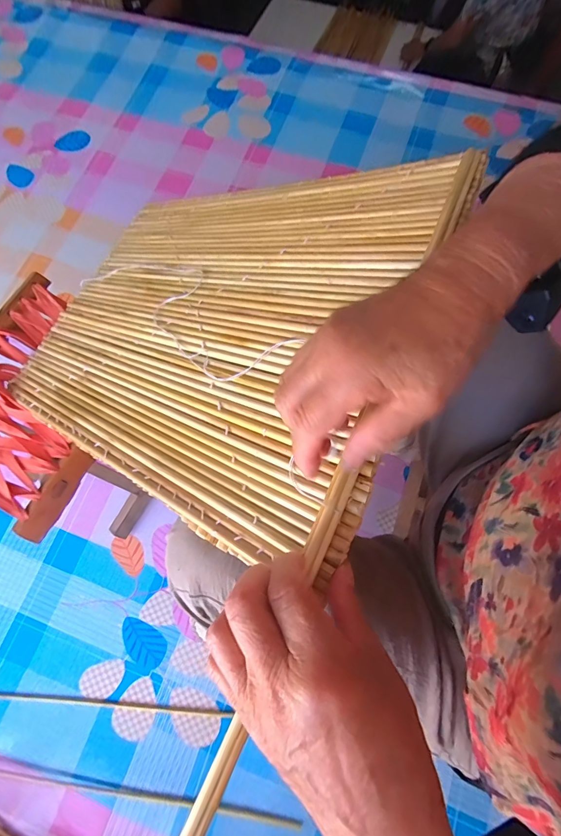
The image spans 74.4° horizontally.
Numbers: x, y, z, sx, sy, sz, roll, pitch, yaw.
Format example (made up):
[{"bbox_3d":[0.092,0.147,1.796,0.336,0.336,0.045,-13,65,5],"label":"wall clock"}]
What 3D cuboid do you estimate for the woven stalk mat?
[{"bbox_3d":[-0.089,-0.106,0.372,0.455,0.015,0.342,17,75,33],"label":"woven stalk mat"}]

